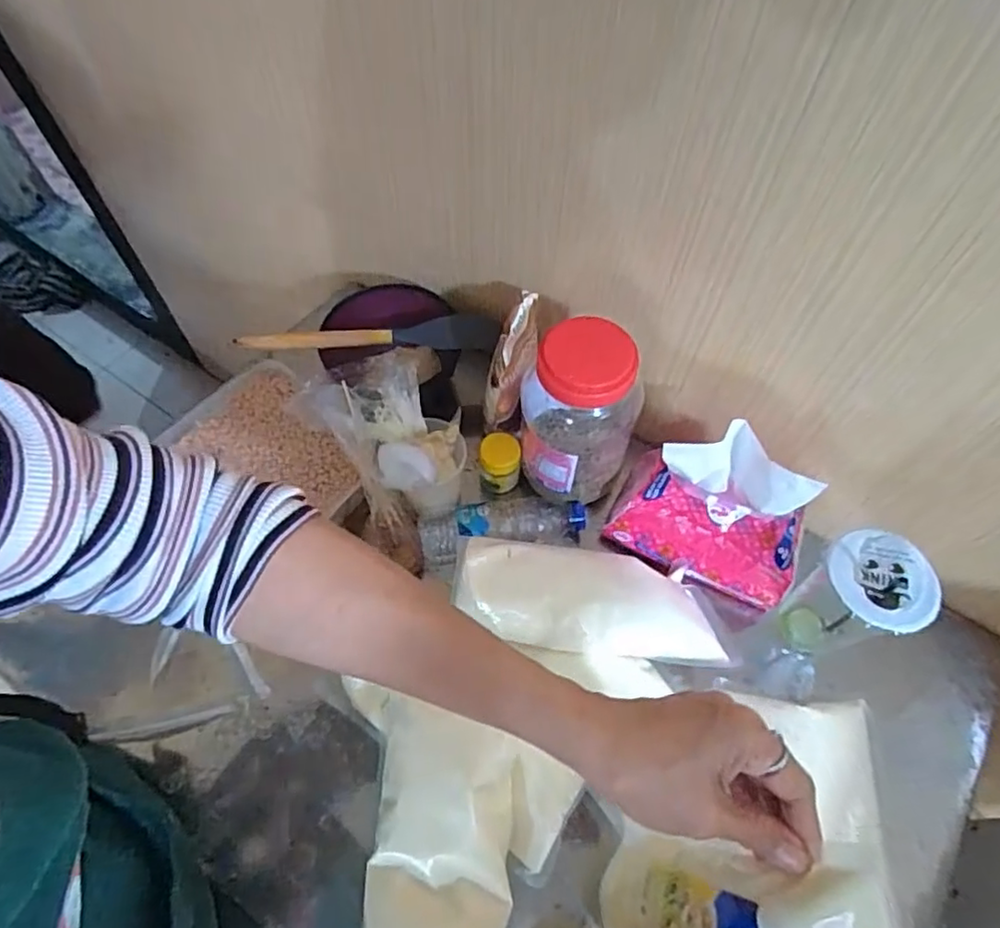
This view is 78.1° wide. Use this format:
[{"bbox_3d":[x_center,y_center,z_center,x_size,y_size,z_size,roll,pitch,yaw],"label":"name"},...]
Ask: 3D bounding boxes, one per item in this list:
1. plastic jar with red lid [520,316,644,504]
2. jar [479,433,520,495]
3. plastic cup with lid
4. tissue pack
[{"bbox_3d":[0.073,-0.042,0.608,0.089,0.192,0.082,0,60,1],"label":"plastic jar with red lid"},{"bbox_3d":[0.000,-0.001,0.689,0.043,0.070,0.047,0,60,1],"label":"jar"},{"bbox_3d":[0.318,0.132,0.573,0.077,0.155,0.081,0,60,1],"label":"plastic cup with lid"},{"bbox_3d":[0.207,0.047,0.596,0.183,0.169,0.092,32,65,18],"label":"tissue pack"}]

